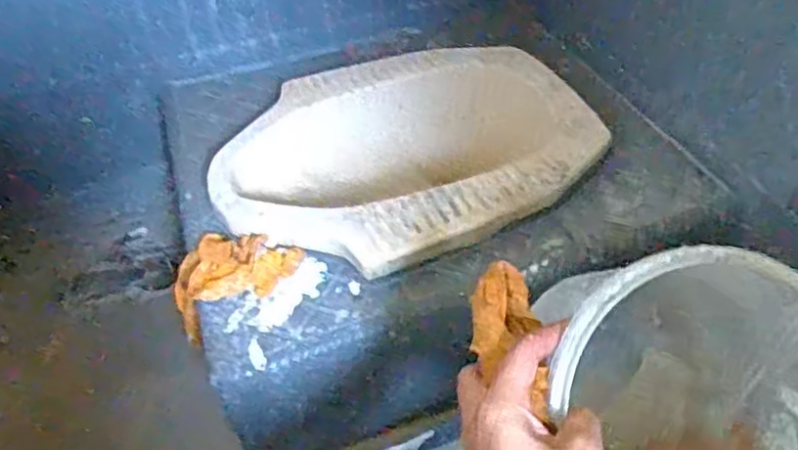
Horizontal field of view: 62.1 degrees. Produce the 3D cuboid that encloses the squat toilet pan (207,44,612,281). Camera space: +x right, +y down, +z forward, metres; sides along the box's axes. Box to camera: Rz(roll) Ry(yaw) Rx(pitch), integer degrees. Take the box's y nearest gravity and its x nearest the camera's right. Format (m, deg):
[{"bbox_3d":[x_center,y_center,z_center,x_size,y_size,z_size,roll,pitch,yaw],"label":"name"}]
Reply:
[{"bbox_3d":[0.000,-0.078,0.872,0.451,0.137,0.376,-15,44,-12],"label":"squat toilet pan"}]

